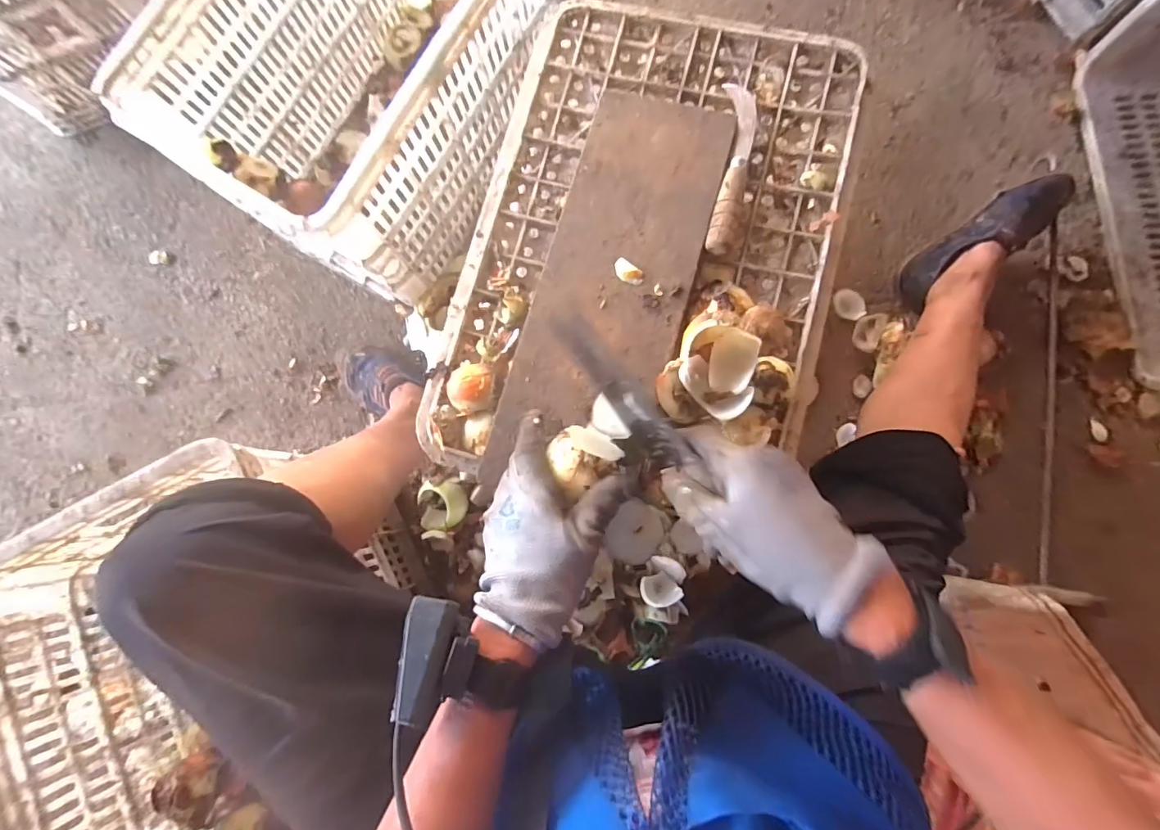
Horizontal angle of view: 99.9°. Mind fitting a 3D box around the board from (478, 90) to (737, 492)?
[{"bbox_3d":[0.031,-0.120,0.458,0.144,0.024,0.403,15,84,6],"label":"board"}]

